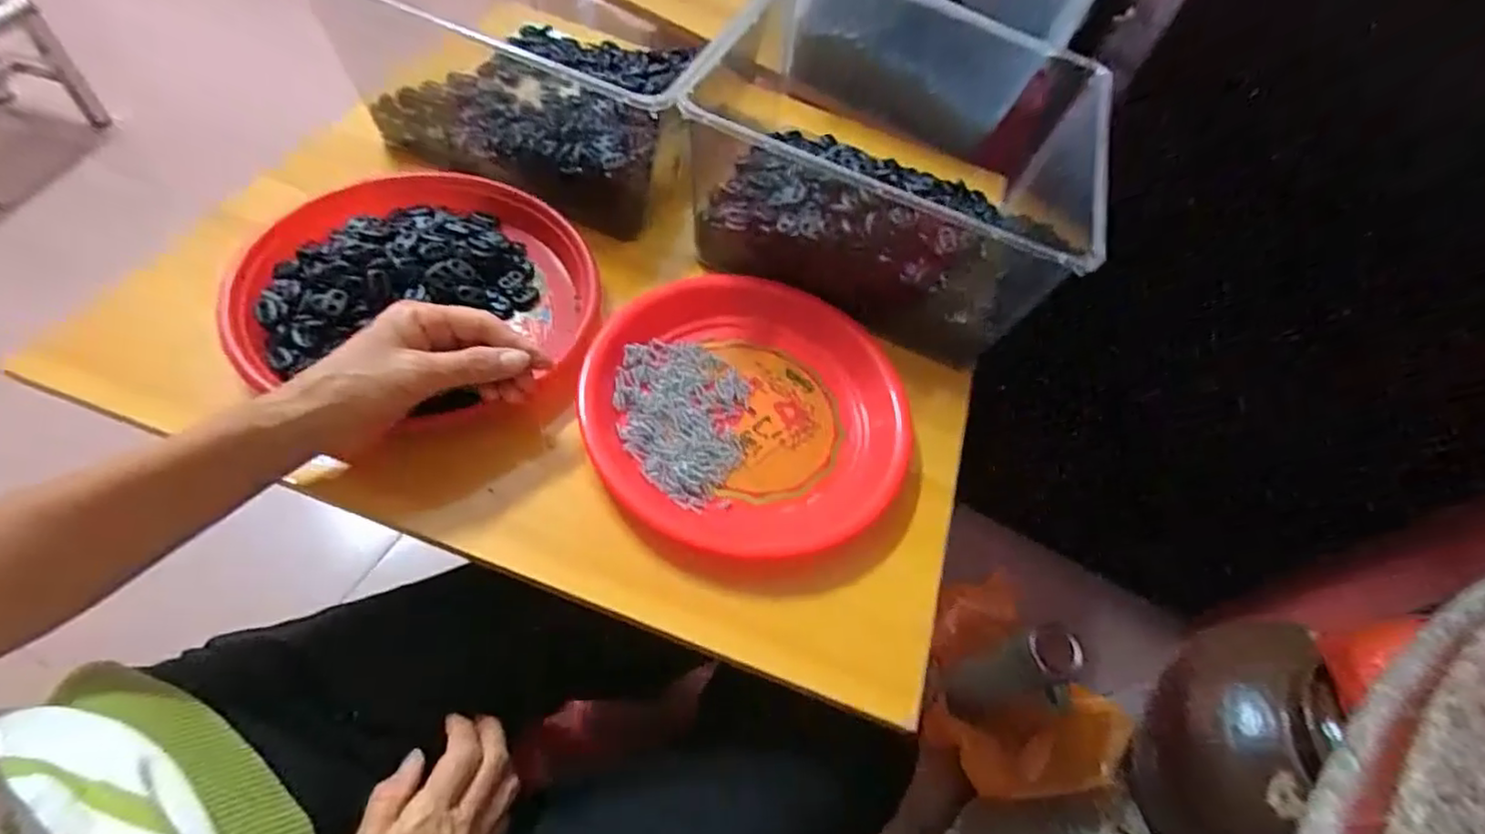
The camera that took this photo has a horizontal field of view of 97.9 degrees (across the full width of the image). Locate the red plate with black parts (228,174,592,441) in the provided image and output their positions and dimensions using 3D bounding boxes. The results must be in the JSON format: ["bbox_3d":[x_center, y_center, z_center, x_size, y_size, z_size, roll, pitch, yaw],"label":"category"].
[{"bbox_3d":[-0.228,-0.088,0.465,0.234,0.045,0.241,3,54,-4],"label":"red plate with black parts"}]

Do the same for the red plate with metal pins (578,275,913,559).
[{"bbox_3d":[0.007,-0.014,0.465,0.221,0.039,0.222,6,56,-8],"label":"red plate with metal pins"}]

